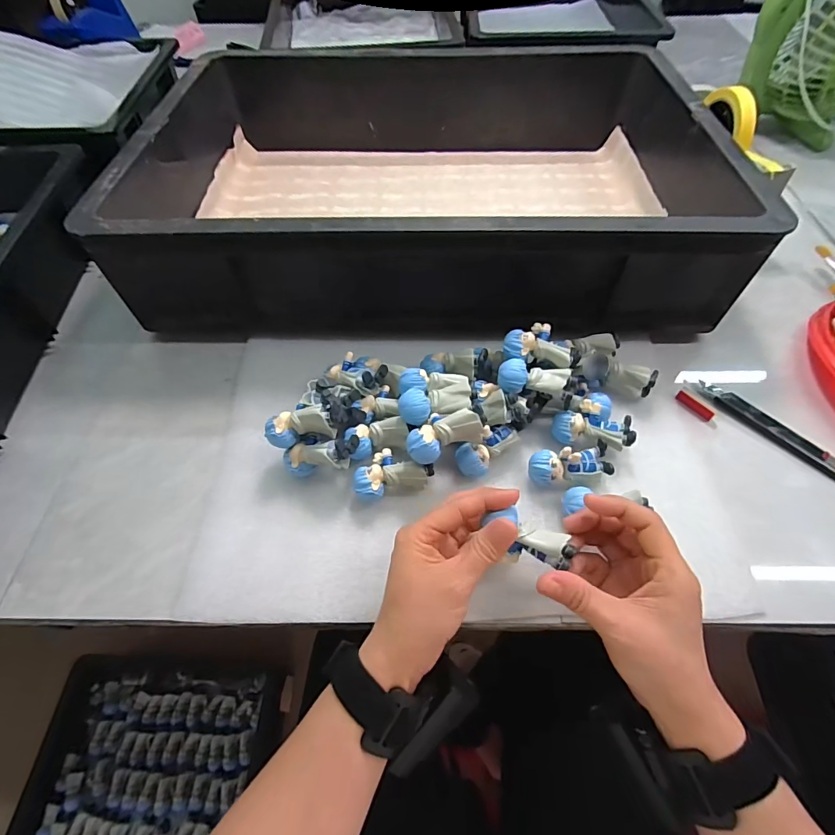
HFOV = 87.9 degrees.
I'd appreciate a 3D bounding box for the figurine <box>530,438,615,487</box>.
[{"bbox_3d":[0.120,0.039,0.341,0.062,0.037,0.029,-7,56,-4],"label":"figurine"}]

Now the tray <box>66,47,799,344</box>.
[{"bbox_3d":[0.012,-0.279,0.501,0.571,0.124,0.404,1,56,1],"label":"tray"}]

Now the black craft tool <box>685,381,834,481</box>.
[{"bbox_3d":[0.306,0.010,0.375,0.019,0.010,0.144,-35,63,-21],"label":"black craft tool"}]

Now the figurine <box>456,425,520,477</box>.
[{"bbox_3d":[0.058,0.028,0.351,0.053,0.037,0.025,-24,59,-15],"label":"figurine"}]

